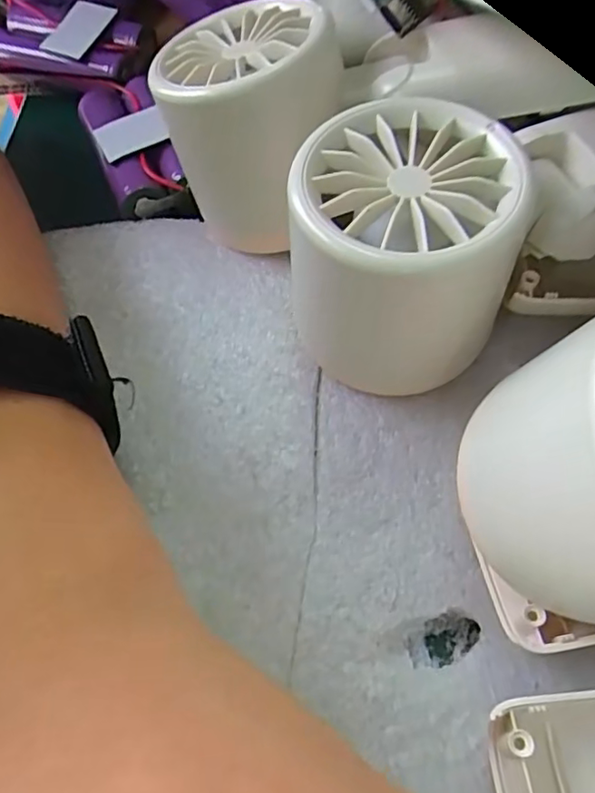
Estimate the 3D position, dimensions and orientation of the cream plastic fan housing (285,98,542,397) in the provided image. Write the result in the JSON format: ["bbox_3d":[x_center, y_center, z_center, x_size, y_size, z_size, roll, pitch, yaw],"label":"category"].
[{"bbox_3d":[0.025,-0.035,0.156,0.053,0.057,0.048,-4,59,0],"label":"cream plastic fan housing"}]

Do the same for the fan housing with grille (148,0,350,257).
[{"bbox_3d":[-0.015,-0.082,0.185,0.047,0.059,0.044,-2,60,3],"label":"fan housing with grille"}]

